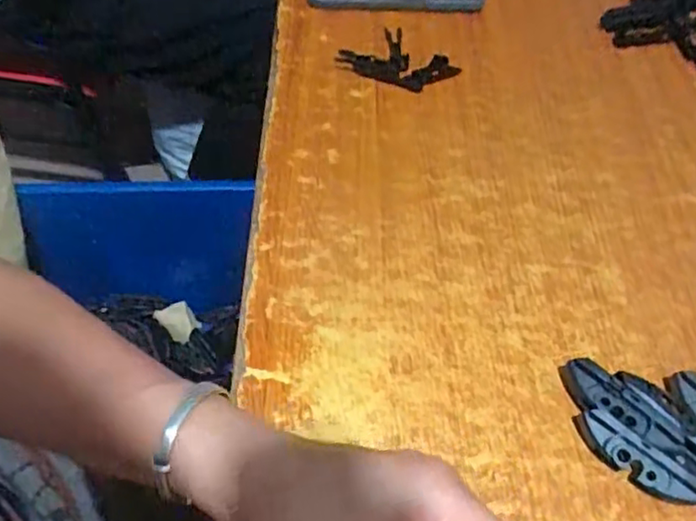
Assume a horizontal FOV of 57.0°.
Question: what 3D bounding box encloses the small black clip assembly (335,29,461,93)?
[{"bbox_3d":[0.042,-0.163,0.537,0.073,0.012,0.072,37,59,21],"label":"small black clip assembly"}]

